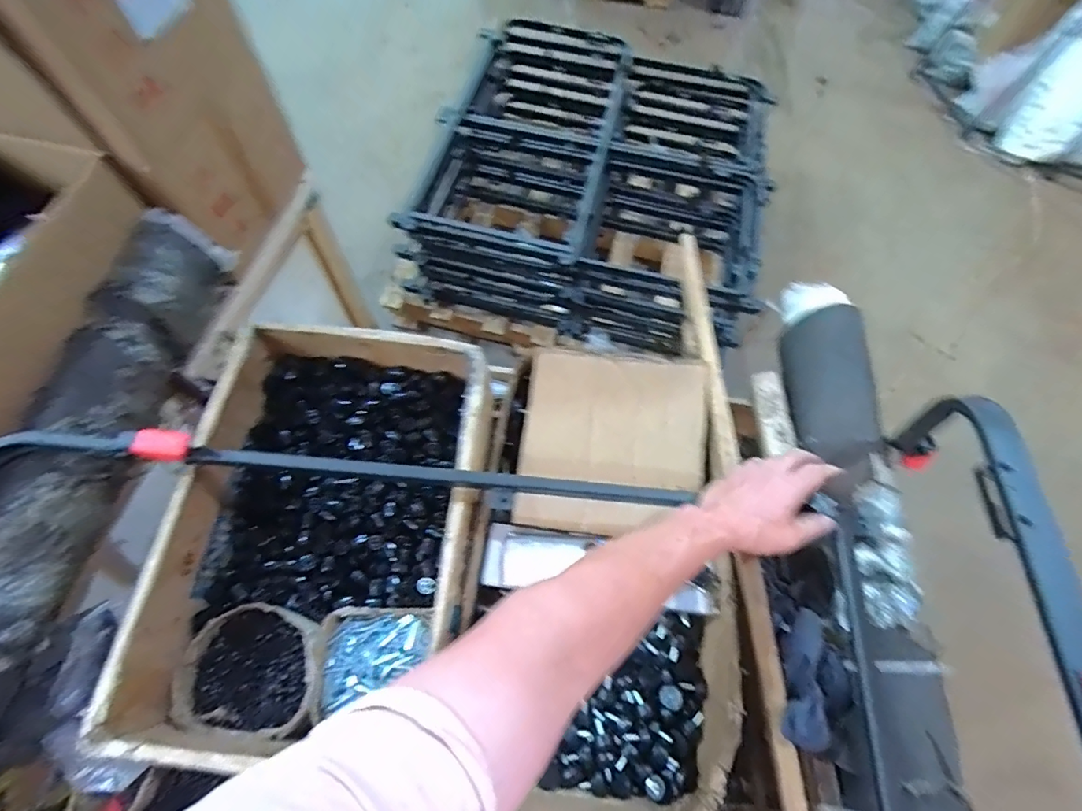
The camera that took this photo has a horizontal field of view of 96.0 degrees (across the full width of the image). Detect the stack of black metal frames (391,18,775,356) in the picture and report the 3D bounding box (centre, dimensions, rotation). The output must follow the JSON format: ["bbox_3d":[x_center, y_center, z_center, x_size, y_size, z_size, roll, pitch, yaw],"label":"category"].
[{"bbox_3d":[0.195,-0.770,1.697,1.045,0.340,1.057,13,66,4],"label":"stack of black metal frames"}]

